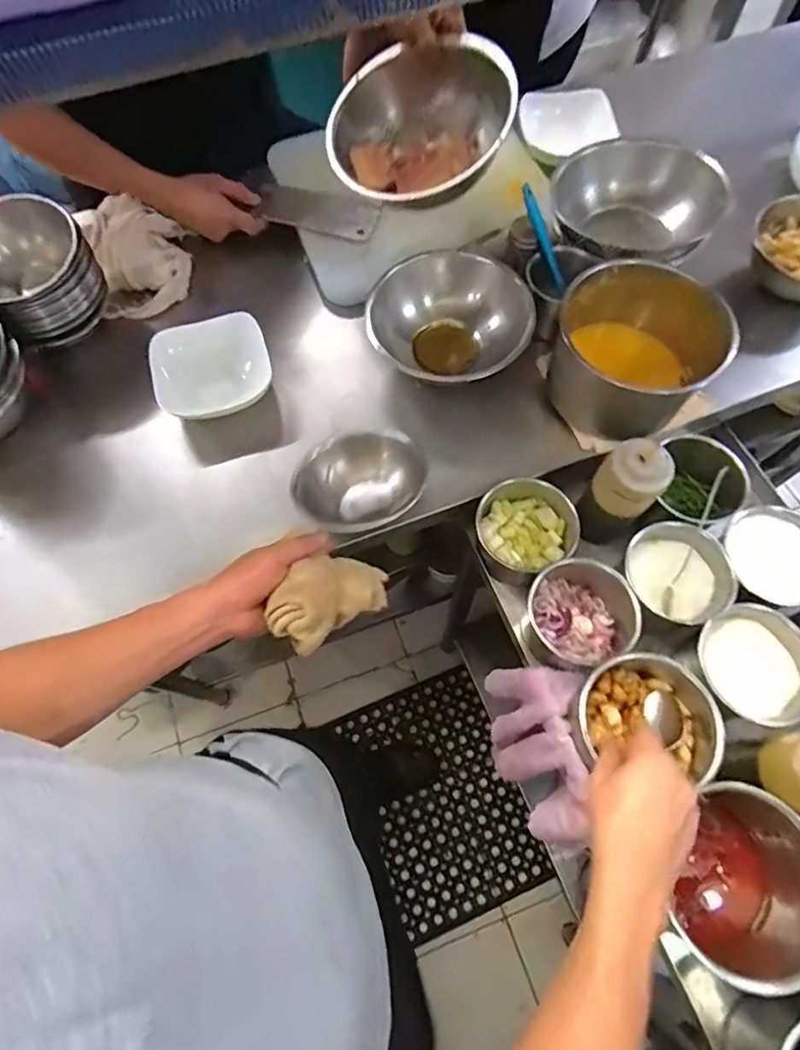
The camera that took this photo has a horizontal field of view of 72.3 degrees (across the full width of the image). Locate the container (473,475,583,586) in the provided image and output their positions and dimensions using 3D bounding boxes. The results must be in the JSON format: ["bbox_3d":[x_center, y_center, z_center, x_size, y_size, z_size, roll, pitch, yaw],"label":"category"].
[{"bbox_3d":[0.155,0.012,0.694,0.119,0.102,0.116,0,67,1],"label":"container"}]

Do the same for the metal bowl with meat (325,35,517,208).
[{"bbox_3d":[0.026,-0.512,0.704,0.248,0.095,0.248,-5,67,11],"label":"metal bowl with meat"}]

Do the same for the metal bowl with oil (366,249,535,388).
[{"bbox_3d":[0.060,-0.261,0.729,0.174,0.120,0.201,-33,70,-12],"label":"metal bowl with oil"}]

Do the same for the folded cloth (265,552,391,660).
[{"bbox_3d":[-0.067,0.066,0.539,0.071,0.037,0.136,43,35,17],"label":"folded cloth"}]

